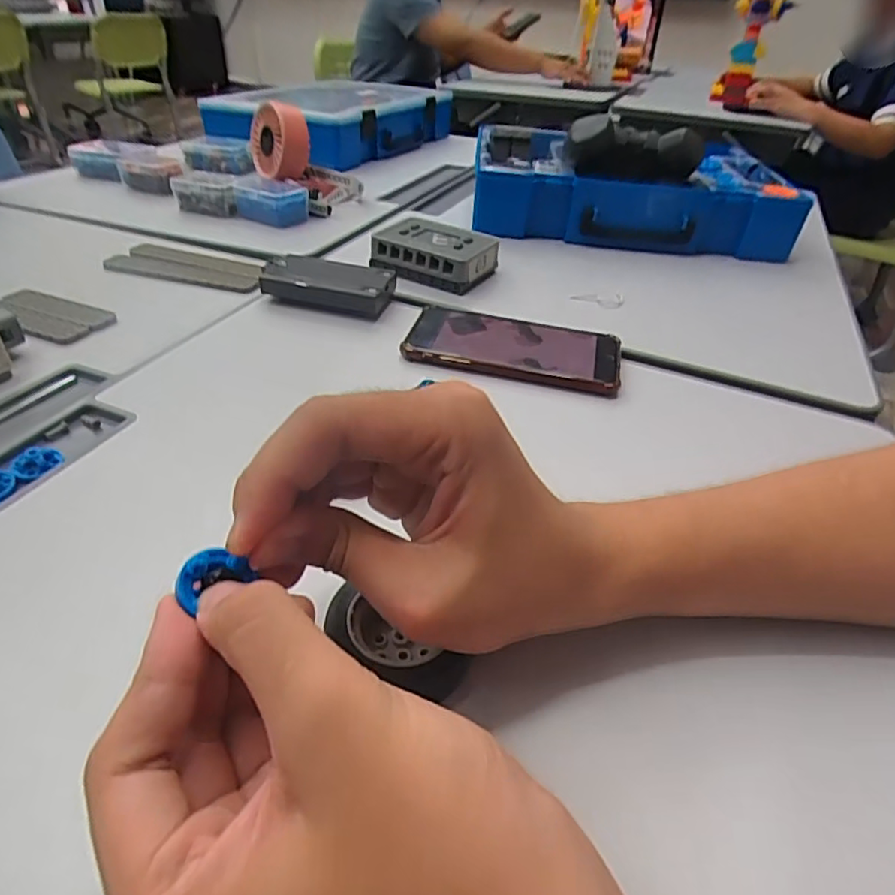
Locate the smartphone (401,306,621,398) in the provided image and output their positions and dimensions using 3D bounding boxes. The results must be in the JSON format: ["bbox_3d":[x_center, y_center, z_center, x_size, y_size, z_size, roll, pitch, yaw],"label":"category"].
[{"bbox_3d":[0.050,-0.077,0.445,0.155,0.017,0.080,10,40,11],"label":"smartphone"}]

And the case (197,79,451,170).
[{"bbox_3d":[-0.180,-0.536,0.956,0.237,0.069,0.347,21,40,21],"label":"case"}]

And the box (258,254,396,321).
[{"bbox_3d":[-0.099,-0.137,0.494,0.106,0.026,0.050,10,37,8],"label":"box"}]

